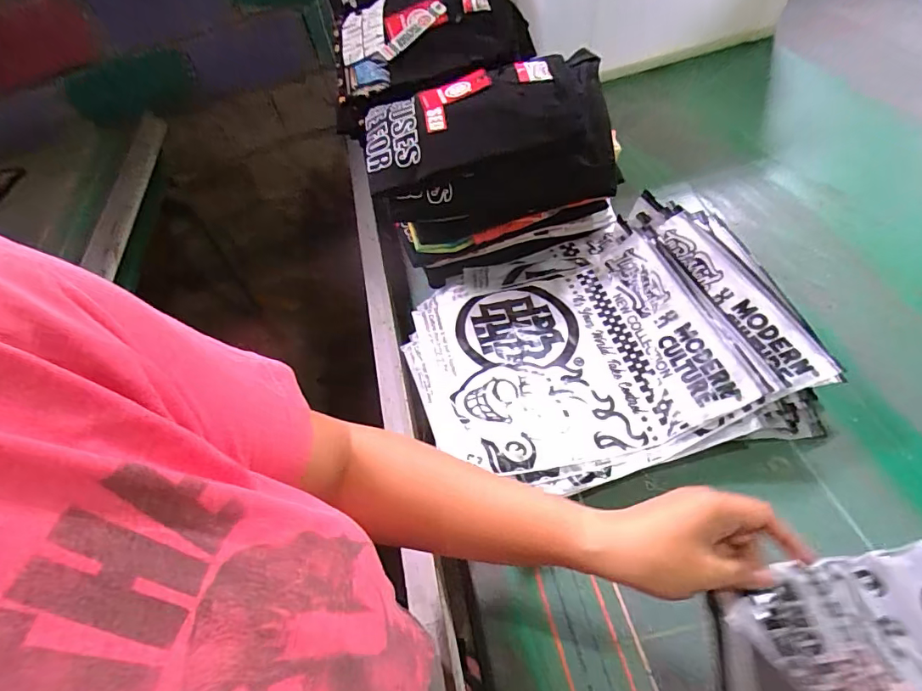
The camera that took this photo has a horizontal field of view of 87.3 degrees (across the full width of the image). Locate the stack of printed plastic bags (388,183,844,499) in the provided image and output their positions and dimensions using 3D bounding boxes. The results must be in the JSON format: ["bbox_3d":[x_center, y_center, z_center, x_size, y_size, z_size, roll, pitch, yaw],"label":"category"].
[{"bbox_3d":[0.138,-0.029,0.545,0.385,0.061,0.335,-15,46,-3],"label":"stack of printed plastic bags"}]

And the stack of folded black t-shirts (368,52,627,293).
[{"bbox_3d":[0.046,-0.234,0.648,0.321,0.184,0.196,-20,49,-12],"label":"stack of folded black t-shirts"}]

